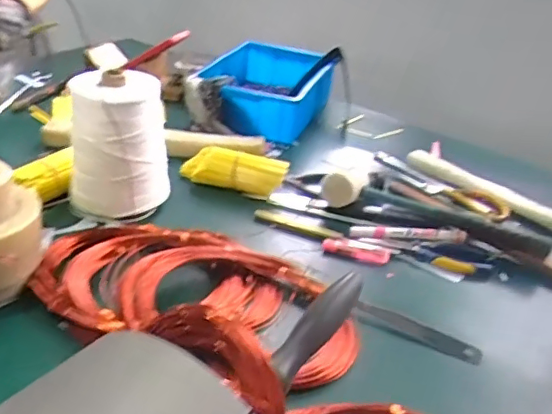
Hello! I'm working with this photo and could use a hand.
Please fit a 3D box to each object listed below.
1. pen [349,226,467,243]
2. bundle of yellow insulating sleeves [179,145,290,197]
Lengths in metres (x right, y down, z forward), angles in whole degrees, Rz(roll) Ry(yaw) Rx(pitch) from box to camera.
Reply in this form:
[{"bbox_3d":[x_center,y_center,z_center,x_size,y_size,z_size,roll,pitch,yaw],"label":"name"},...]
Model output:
[{"bbox_3d":[0.166,0.033,0.701,0.140,0.016,0.019,5,31,-2],"label":"pen"},{"bbox_3d":[-0.061,-0.053,0.778,0.152,0.052,0.030,16,32,16],"label":"bundle of yellow insulating sleeves"}]

